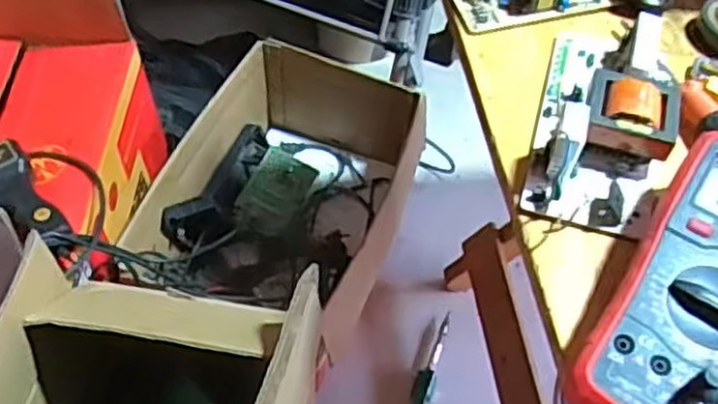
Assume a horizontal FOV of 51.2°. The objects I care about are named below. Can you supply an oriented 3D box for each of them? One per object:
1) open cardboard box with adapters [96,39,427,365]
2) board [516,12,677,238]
[{"bbox_3d":[-0.094,-0.005,0.990,0.255,0.163,0.426,19,56,11],"label":"open cardboard box with adapters"},{"bbox_3d":[0.158,-0.058,0.478,0.081,0.042,0.165,15,56,8],"label":"board"}]

